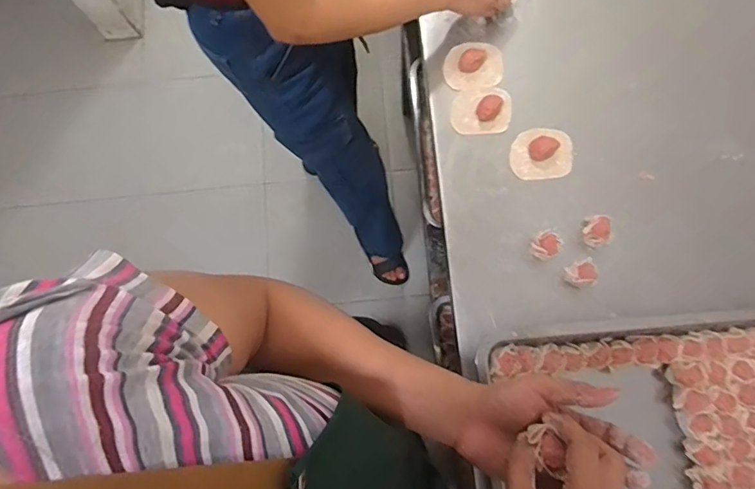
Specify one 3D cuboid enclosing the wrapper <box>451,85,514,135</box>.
[{"bbox_3d":[0.149,-0.192,0.702,0.085,0.017,0.065,-6,76,0],"label":"wrapper"}]

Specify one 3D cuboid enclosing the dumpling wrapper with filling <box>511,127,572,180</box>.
[{"bbox_3d":[0.229,-0.129,0.684,0.085,0.021,0.072,-3,76,1],"label":"dumpling wrapper with filling"}]

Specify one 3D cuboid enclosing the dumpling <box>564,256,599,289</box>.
[{"bbox_3d":[0.260,0.040,0.633,0.032,0.036,0.033,0,77,2],"label":"dumpling"}]

